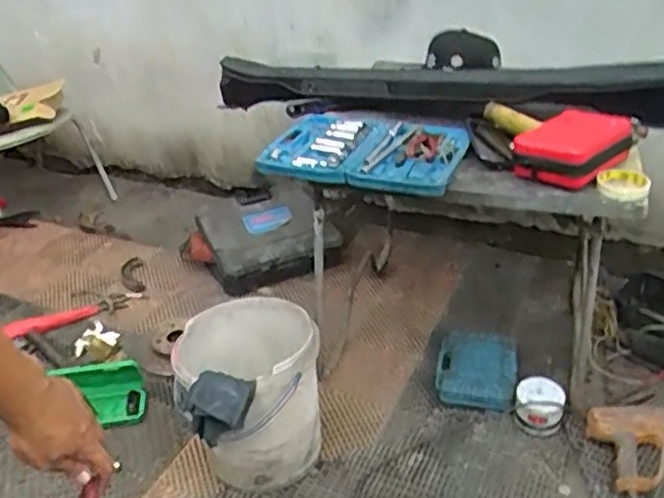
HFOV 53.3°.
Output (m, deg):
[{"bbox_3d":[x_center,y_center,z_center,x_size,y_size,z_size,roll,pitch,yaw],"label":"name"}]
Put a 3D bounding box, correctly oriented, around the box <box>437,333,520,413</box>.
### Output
[{"bbox_3d":[0.358,0.301,1.641,0.192,0.061,0.238,5,33,13],"label":"box"}]

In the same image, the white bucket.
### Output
[{"bbox_3d":[-0.175,0.313,1.419,0.306,0.313,0.316,-4,32,0],"label":"white bucket"}]

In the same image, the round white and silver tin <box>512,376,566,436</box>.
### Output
[{"bbox_3d":[0.473,0.356,1.512,0.107,0.082,0.099,-3,32,2],"label":"round white and silver tin"}]

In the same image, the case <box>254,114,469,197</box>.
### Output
[{"bbox_3d":[0.061,-0.202,1.327,0.381,0.051,0.287,9,34,20],"label":"case"}]

